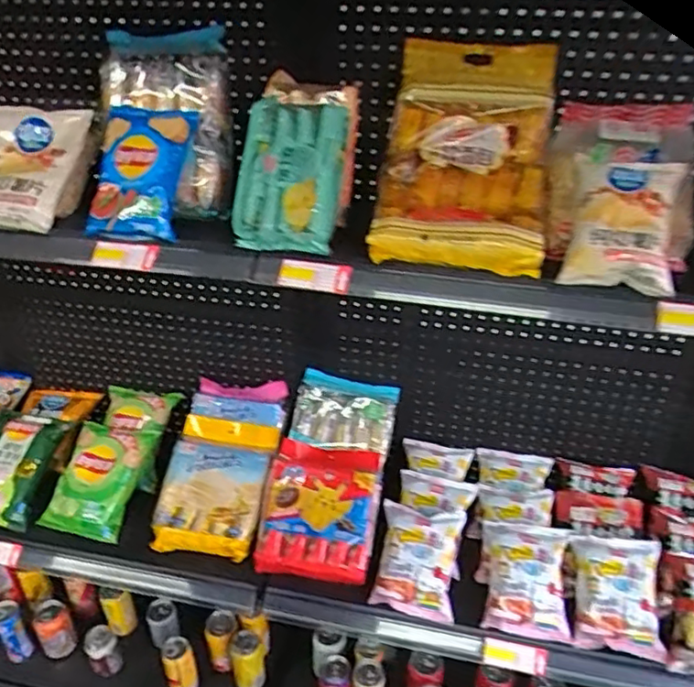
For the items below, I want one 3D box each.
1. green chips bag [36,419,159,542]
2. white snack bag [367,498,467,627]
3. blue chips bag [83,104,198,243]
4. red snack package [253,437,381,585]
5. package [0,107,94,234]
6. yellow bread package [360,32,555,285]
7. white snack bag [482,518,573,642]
[{"bbox_3d":[-0.479,0.260,1.198,0.161,0.049,0.220,9,63,8],"label":"green chips bag"},{"bbox_3d":[0.118,0.364,1.044,0.134,0.041,0.172,7,73,12],"label":"white snack bag"},{"bbox_3d":[-0.296,-0.244,0.888,0.133,0.190,0.047,5,-3,11],"label":"blue chips bag"},{"bbox_3d":[-0.045,0.295,1.110,0.192,0.061,0.237,7,63,7],"label":"red snack package"},{"bbox_3d":[-0.501,-0.273,0.951,0.171,0.043,0.225,3,61,2],"label":"package"},{"bbox_3d":[0.165,-0.259,0.863,0.230,0.085,0.336,7,70,10],"label":"yellow bread package"},{"bbox_3d":[0.295,0.385,1.019,0.137,0.043,0.172,6,67,8],"label":"white snack bag"}]

